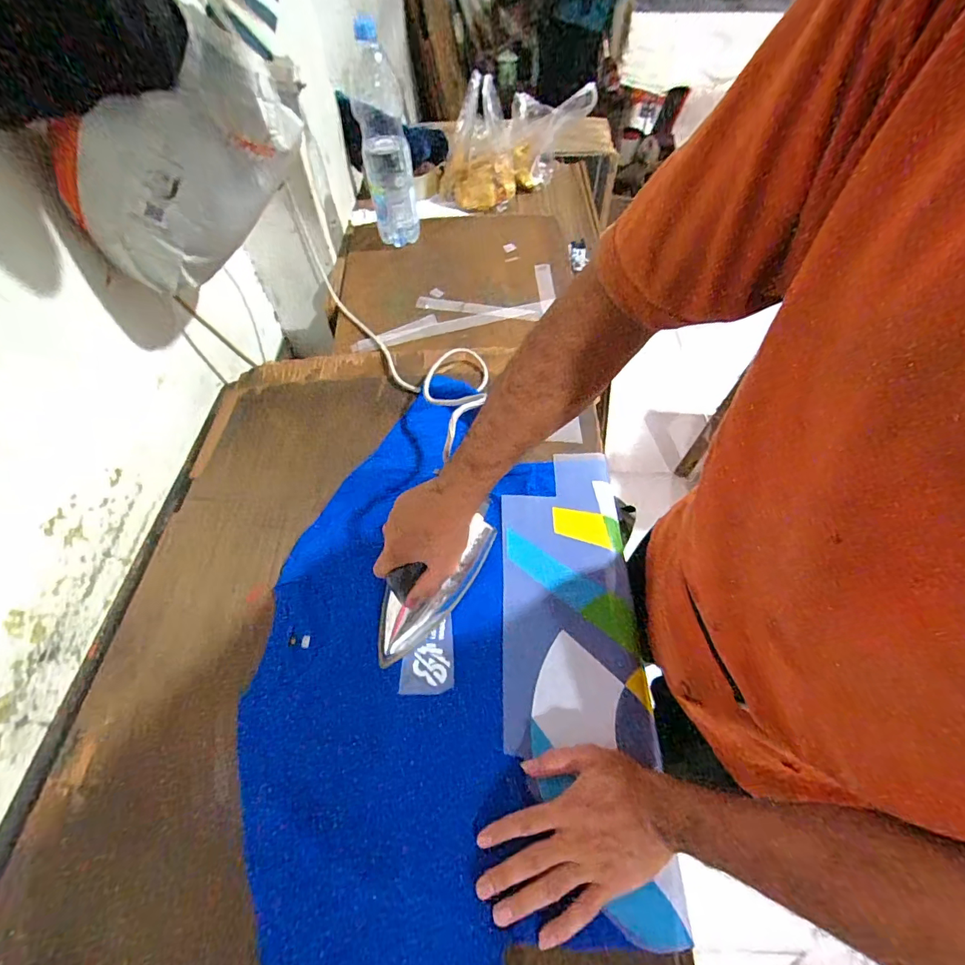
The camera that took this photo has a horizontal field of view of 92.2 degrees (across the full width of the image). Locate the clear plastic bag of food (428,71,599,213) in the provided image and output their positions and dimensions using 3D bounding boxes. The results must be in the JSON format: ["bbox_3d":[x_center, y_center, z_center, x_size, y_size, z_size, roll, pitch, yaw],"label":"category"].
[{"bbox_3d":[0.071,-0.782,1.068,0.384,0.189,0.148,-32,61,-19],"label":"clear plastic bag of food"}]

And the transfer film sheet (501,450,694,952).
[{"bbox_3d":[0.104,0.176,0.537,0.152,0.012,0.504,-2,57,4],"label":"transfer film sheet"}]

